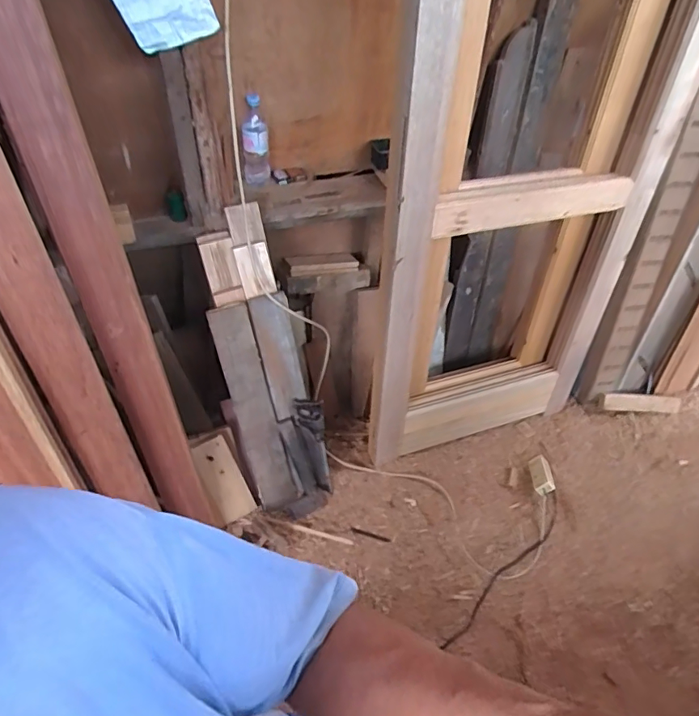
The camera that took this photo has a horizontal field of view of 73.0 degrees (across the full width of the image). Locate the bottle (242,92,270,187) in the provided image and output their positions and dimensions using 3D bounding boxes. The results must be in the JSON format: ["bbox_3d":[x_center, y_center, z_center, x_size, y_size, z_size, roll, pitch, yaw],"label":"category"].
[{"bbox_3d":[-0.258,-0.584,1.301,0.074,0.237,0.084,-8,49,-13],"label":"bottle"}]

